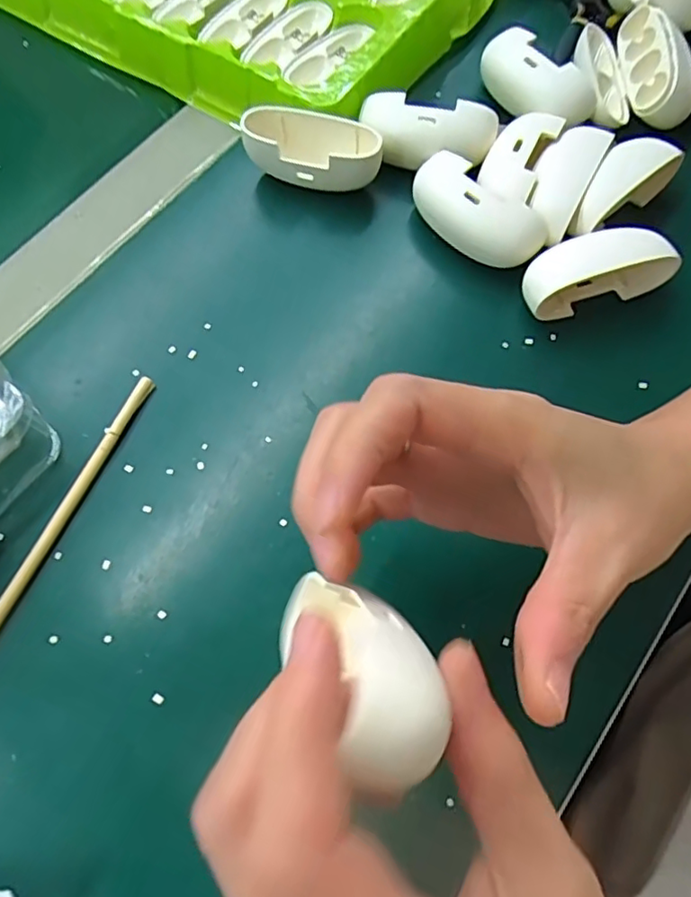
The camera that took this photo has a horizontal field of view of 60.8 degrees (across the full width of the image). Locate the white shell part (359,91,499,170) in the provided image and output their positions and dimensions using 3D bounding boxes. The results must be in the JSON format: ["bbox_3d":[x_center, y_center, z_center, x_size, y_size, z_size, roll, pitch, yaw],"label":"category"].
[{"bbox_3d":[0.041,-0.159,0.296,0.067,0.023,0.023,10,70,5],"label":"white shell part"}]

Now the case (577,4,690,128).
[{"bbox_3d":[0.154,-0.202,0.307,0.059,0.026,0.072,8,69,5],"label":"case"}]

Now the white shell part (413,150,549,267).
[{"bbox_3d":[0.061,-0.110,0.282,0.066,0.031,0.026,36,74,14],"label":"white shell part"}]

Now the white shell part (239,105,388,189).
[{"bbox_3d":[-0.017,-0.147,0.297,0.069,0.030,0.028,17,70,8],"label":"white shell part"}]

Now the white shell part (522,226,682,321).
[{"bbox_3d":[0.115,-0.082,0.273,0.064,0.025,0.027,-15,69,-4],"label":"white shell part"}]

